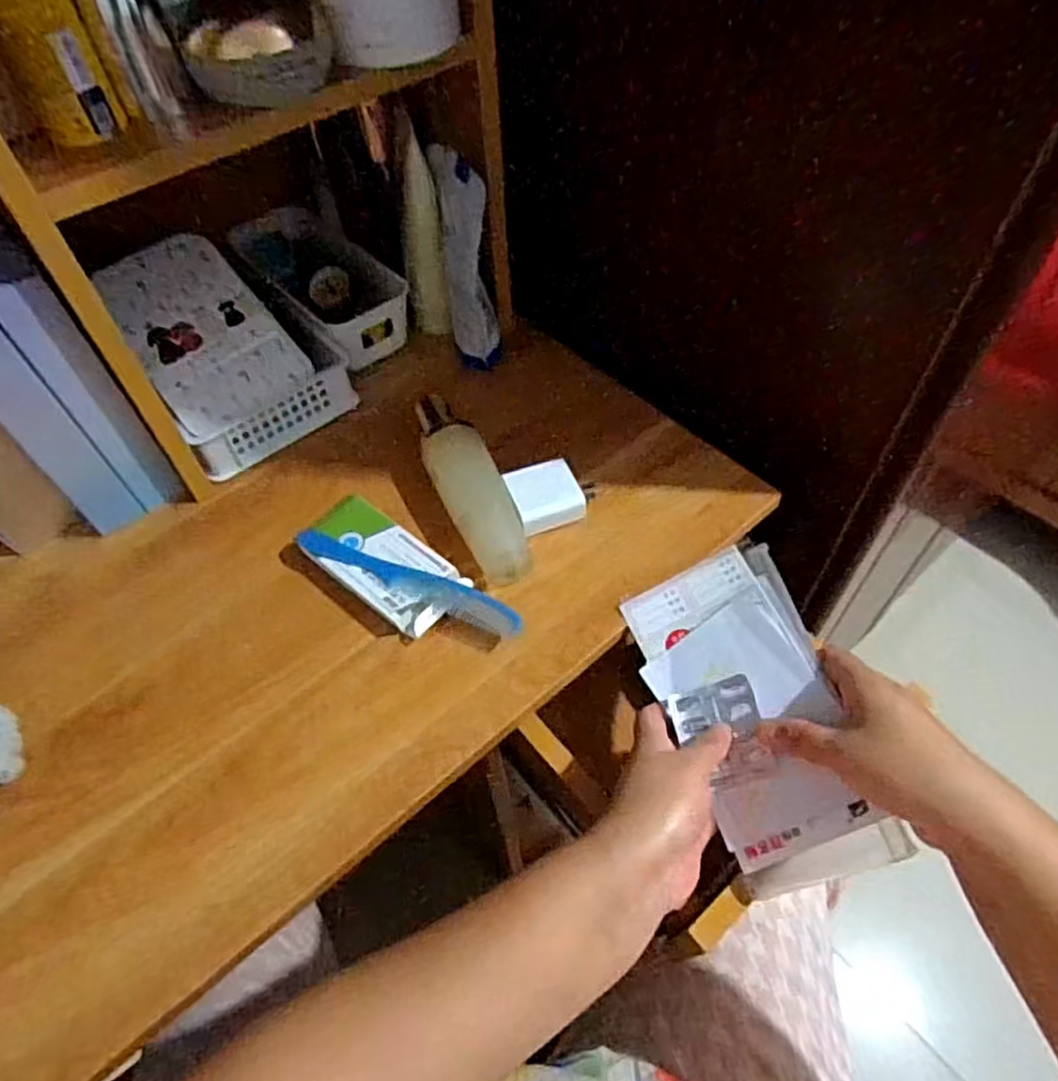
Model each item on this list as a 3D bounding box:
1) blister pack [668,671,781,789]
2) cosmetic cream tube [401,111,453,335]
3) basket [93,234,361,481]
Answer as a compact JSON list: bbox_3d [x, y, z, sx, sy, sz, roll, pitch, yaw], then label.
[{"bbox_3d":[0.120,0.120,0.441,0.052,0.011,0.062,-23,56,18],"label":"blister pack"},{"bbox_3d":[-0.092,-0.258,0.599,0.035,0.170,0.040,-13,54,-6],"label":"cosmetic cream tube"},{"bbox_3d":[-0.247,-0.159,0.594,0.144,0.125,0.140,-34,59,-20],"label":"basket"}]

